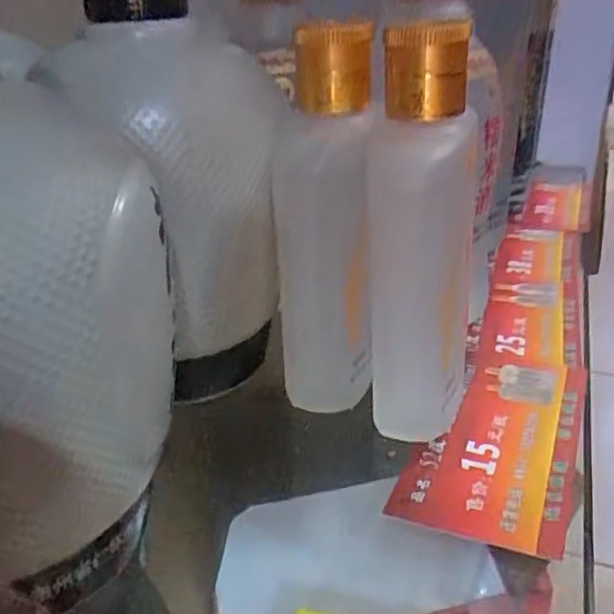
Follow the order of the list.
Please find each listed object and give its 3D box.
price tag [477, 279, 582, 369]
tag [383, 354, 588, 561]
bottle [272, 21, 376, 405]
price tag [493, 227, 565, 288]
[{"bbox_3d":[0.102,0.005,0.291,0.040,0.004,0.078,8,30,18],"label":"price tag"},{"bbox_3d":[0.067,0.043,0.220,0.049,0.004,0.100,11,31,23],"label":"tag"},{"bbox_3d":[0.006,-0.020,0.208,0.030,0.128,0.032,-2,29,1],"label":"bottle"},{"bbox_3d":[0.123,-0.028,0.353,0.033,0.004,0.088,9,31,20],"label":"price tag"}]

